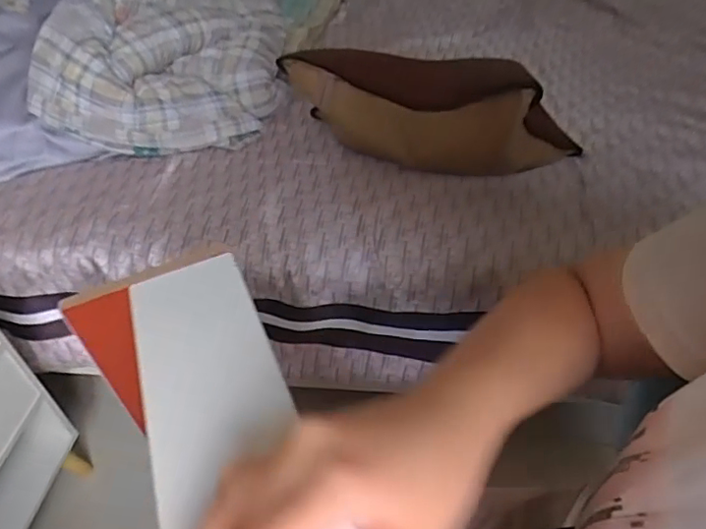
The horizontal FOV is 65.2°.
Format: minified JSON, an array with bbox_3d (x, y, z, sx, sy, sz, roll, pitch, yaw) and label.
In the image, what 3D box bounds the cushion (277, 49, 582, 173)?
[{"bbox_3d":[0.127,-0.278,0.941,0.470,0.167,0.157,21,49,24],"label":"cushion"}]

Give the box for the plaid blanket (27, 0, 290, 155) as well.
[{"bbox_3d":[-0.364,-0.499,1.159,0.420,0.234,0.630,-4,44,0],"label":"plaid blanket"}]

